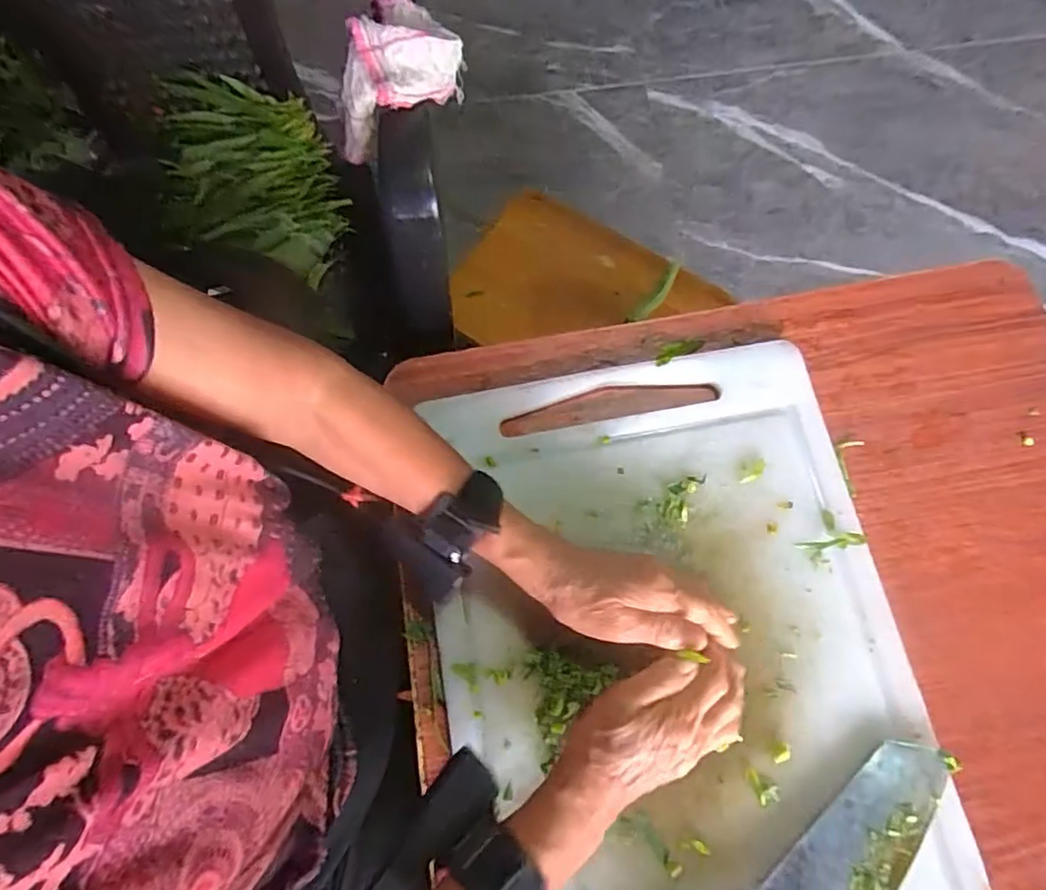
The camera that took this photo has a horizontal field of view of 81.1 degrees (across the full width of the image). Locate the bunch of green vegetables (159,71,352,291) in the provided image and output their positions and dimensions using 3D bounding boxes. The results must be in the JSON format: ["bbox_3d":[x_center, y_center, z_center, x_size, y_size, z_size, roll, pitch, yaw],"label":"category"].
[{"bbox_3d":[-0.288,-0.285,0.652,0.168,0.080,0.200,-9,72,-1],"label":"bunch of green vegetables"}]

